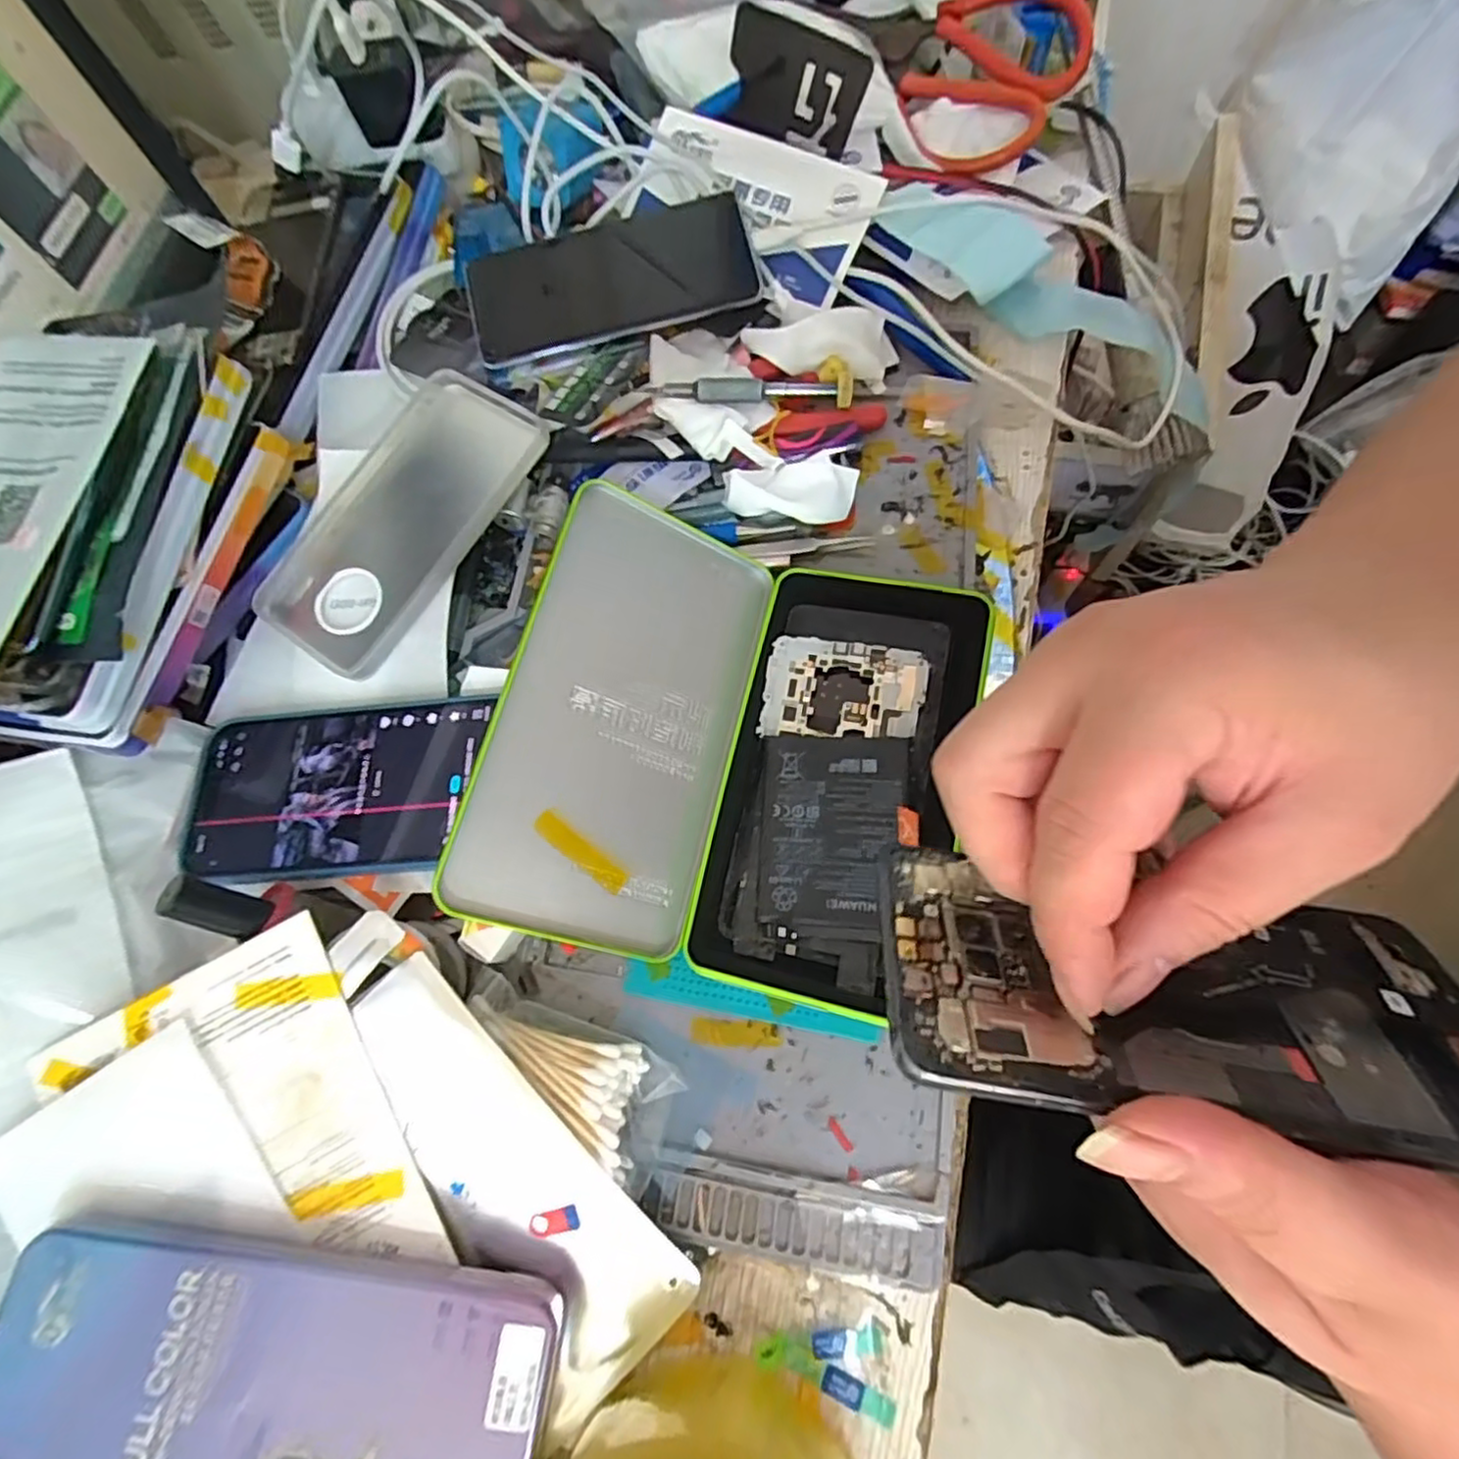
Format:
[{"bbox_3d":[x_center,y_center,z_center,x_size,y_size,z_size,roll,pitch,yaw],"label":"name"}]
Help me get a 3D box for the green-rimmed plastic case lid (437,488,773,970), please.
[{"bbox_3d":[-0.034,-0.002,0.304,0.125,0.014,0.191,21,72,-24],"label":"green-rimmed plastic case lid"}]

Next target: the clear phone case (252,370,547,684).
[{"bbox_3d":[-0.174,-0.111,0.359,0.092,0.014,0.162,30,81,15],"label":"clear phone case"}]

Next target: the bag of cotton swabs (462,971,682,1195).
[{"bbox_3d":[-0.066,0.136,0.281,0.100,0.014,0.040,31,79,17],"label":"bag of cotton swabs"}]

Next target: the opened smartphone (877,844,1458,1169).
[{"bbox_3d":[0.121,0.068,0.181,0.160,0.011,0.072,8,37,3],"label":"opened smartphone"}]

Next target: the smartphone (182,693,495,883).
[{"bbox_3d":[-0.185,0.027,0.322,0.140,0.012,0.080,-5,71,7],"label":"smartphone"}]

